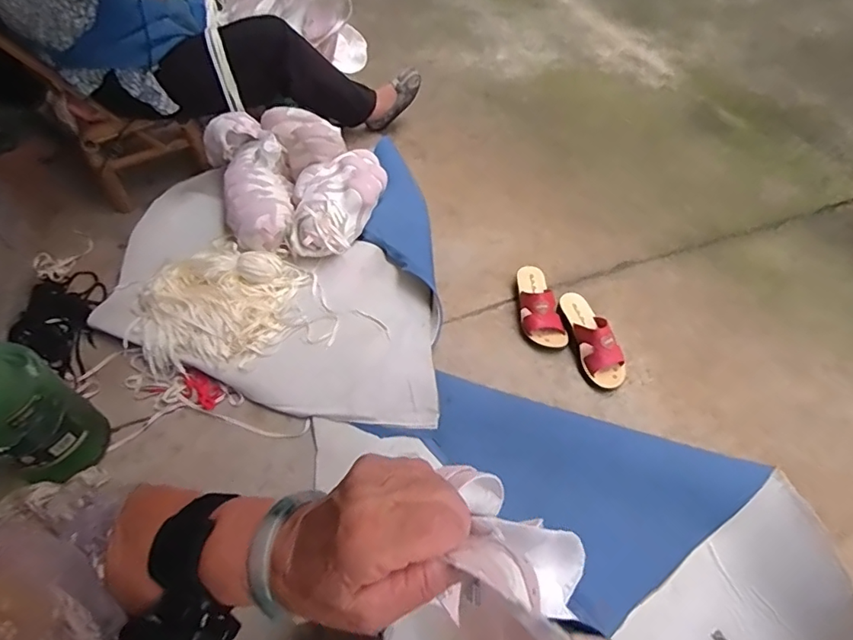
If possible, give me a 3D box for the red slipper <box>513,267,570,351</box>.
[{"bbox_3d":[0.248,-0.040,1.168,0.083,0.072,0.223,-6,52,-7],"label":"red slipper"}]

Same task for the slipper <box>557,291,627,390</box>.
[{"bbox_3d":[0.346,0.035,1.100,0.081,0.079,0.220,-15,54,-14],"label":"slipper"}]

